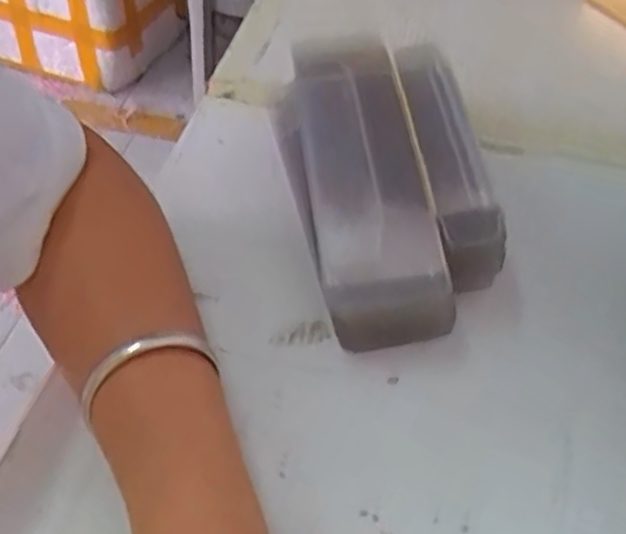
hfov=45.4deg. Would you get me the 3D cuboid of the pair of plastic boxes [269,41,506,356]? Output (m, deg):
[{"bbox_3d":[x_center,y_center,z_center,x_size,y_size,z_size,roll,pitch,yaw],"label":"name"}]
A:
[{"bbox_3d":[0.035,-0.052,0.406,0.095,0.056,0.204,-7,48,-8],"label":"pair of plastic boxes"}]

